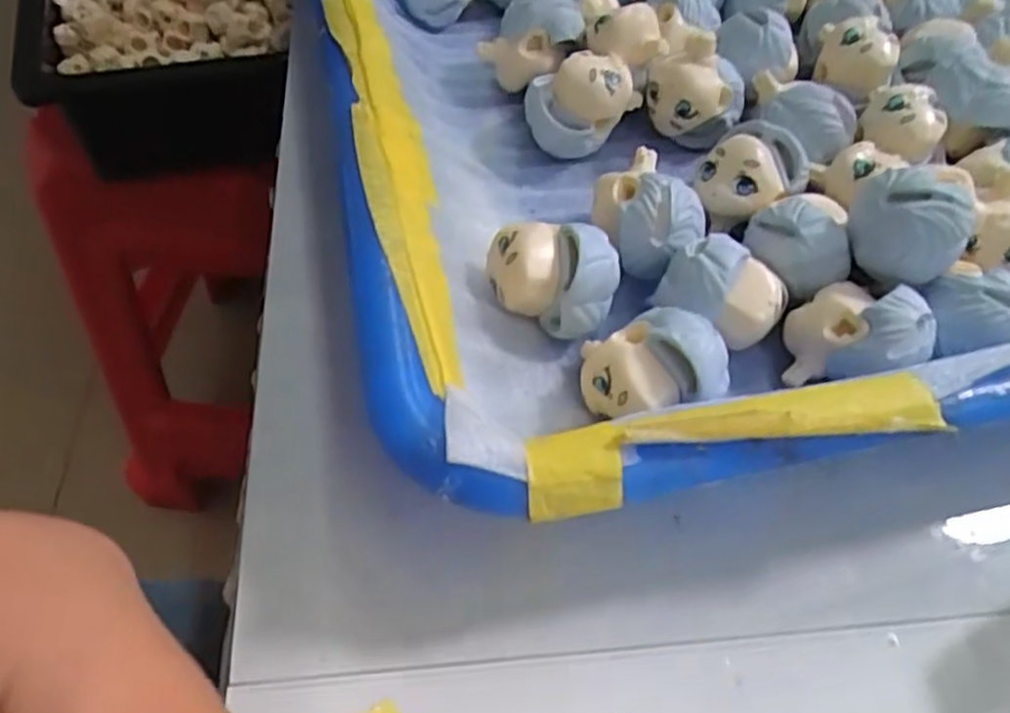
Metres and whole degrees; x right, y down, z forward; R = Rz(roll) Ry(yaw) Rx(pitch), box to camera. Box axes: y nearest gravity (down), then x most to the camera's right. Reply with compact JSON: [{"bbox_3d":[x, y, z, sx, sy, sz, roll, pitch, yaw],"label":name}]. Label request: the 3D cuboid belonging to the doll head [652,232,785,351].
[{"bbox_3d":[0.046,-0.015,0.158,0.025,0.016,0.017,22,55,10],"label":"doll head"}]

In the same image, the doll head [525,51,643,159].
[{"bbox_3d":[0.020,-0.065,0.196,0.028,0.026,0.019,14,54,4],"label":"doll head"}]

